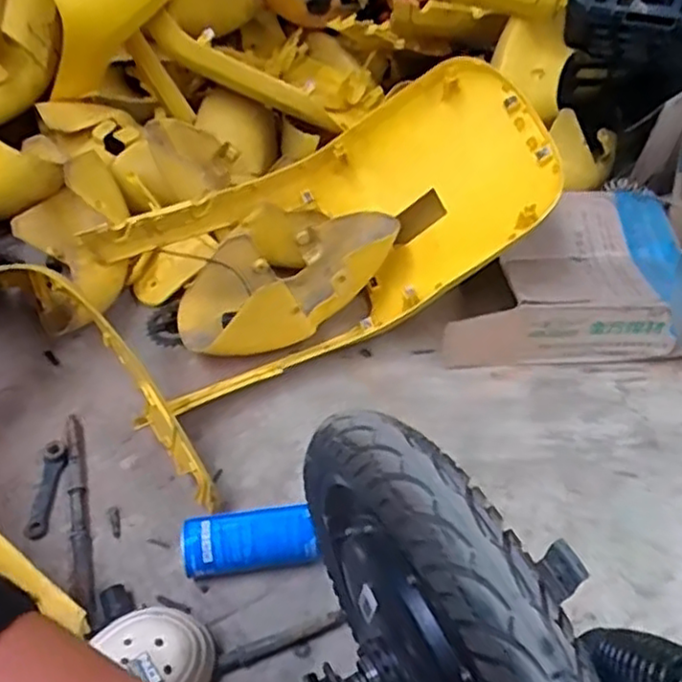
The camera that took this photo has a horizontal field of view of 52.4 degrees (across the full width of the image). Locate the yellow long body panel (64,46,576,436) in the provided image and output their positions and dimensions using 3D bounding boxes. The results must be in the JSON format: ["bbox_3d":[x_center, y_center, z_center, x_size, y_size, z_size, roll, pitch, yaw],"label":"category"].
[{"bbox_3d":[-0.018,-0.168,0.972,0.628,0.224,0.318,-17,51,-15],"label":"yellow long body panel"}]

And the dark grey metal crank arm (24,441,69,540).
[{"bbox_3d":[-0.361,0.186,0.857,0.033,0.022,0.130,-2,49,-3],"label":"dark grey metal crank arm"}]

